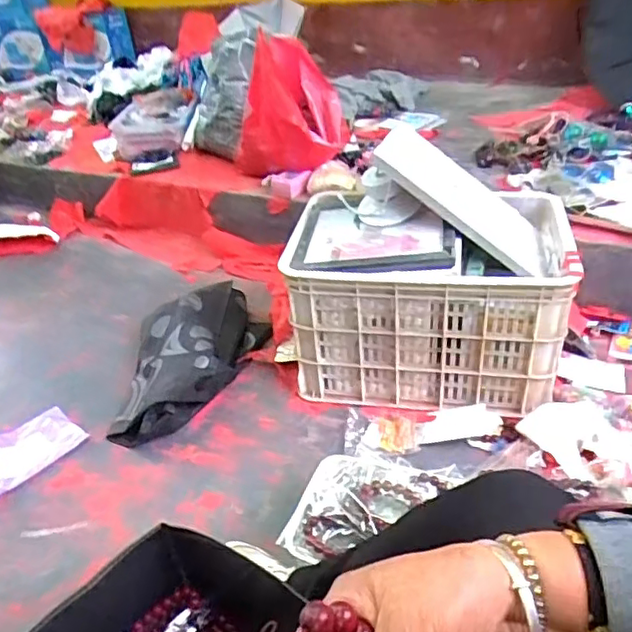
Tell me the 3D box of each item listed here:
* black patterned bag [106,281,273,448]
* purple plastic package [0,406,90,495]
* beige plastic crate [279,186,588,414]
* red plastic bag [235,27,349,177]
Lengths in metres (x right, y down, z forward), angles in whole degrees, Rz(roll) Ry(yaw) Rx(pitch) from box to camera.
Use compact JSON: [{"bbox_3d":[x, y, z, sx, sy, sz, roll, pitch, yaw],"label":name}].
[{"bbox_3d":[-0.278,0.068,1.275,0.267,0.129,0.473,3,34,14],"label":"black patterned bag"},{"bbox_3d":[-0.562,0.252,1.126,0.148,0.044,0.216,19,40,33],"label":"purple plastic package"},{"bbox_3d":[0.223,-0.039,1.165,0.481,0.331,0.356,7,36,18],"label":"beige plastic crate"},{"bbox_3d":[-0.092,-0.571,1.638,0.289,0.340,0.250,4,35,14],"label":"red plastic bag"}]

